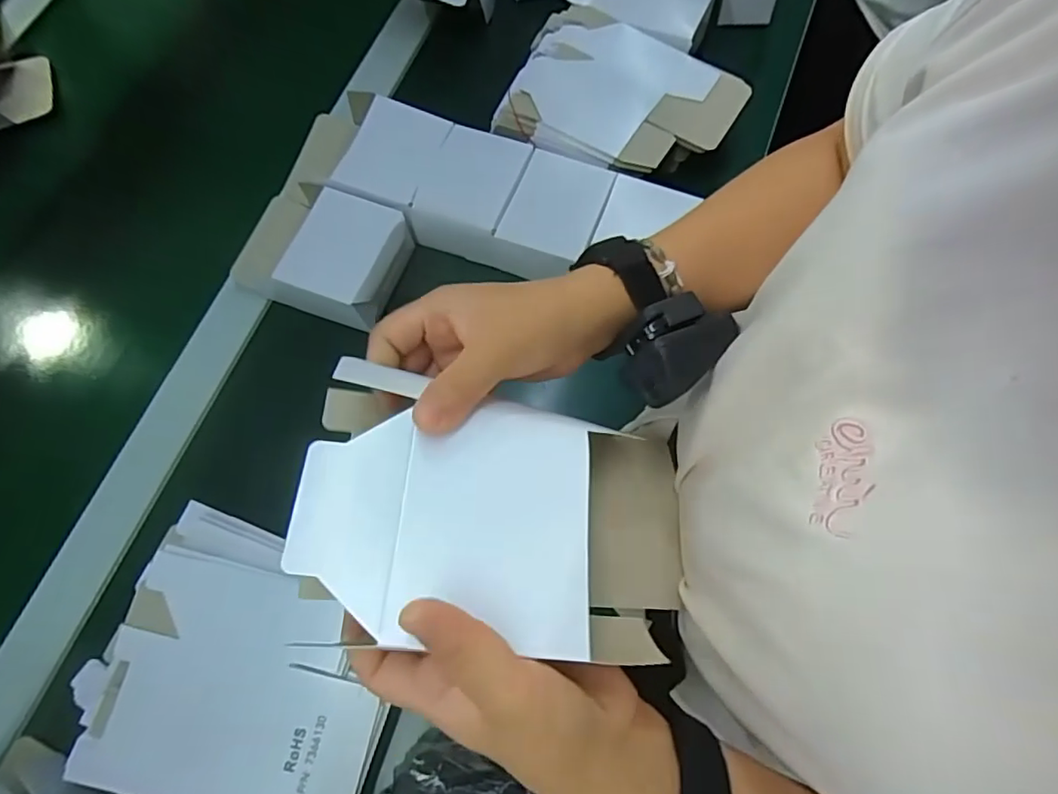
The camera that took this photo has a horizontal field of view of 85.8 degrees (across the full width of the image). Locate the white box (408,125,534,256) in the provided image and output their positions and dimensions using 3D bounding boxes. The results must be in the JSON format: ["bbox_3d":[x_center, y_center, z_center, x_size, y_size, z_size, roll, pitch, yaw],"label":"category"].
[{"bbox_3d":[-0.053,-0.195,0.545,0.082,0.051,0.109,21,73,7],"label":"white box"}]

